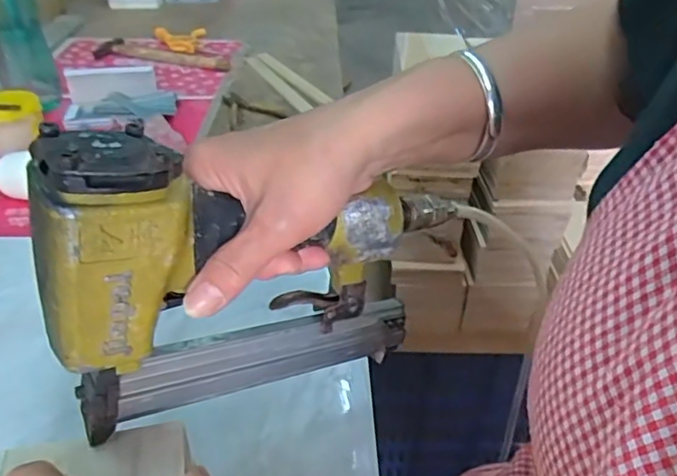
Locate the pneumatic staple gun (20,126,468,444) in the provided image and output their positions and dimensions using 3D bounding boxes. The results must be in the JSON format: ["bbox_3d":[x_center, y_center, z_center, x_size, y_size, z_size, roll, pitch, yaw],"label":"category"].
[{"bbox_3d":[-0.030,0.016,0.322,0.228,0.177,0.044,-14,38,-24],"label":"pneumatic staple gun"}]

